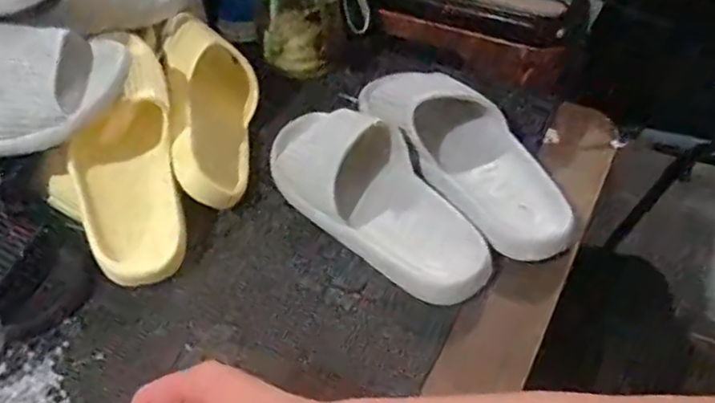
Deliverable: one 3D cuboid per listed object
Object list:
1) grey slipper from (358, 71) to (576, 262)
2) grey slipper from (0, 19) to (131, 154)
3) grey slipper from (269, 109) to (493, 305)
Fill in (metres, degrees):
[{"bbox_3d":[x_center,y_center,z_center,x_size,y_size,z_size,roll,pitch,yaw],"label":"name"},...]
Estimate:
[{"bbox_3d":[0.103,-0.050,0.643,0.109,0.090,0.274,-34,57,-23],"label":"grey slipper"},{"bbox_3d":[-0.344,-0.096,0.568,0.270,0.073,0.099,-7,51,-3],"label":"grey slipper"},{"bbox_3d":[0.014,-0.009,0.607,0.106,0.061,0.261,-35,57,-23],"label":"grey slipper"}]

